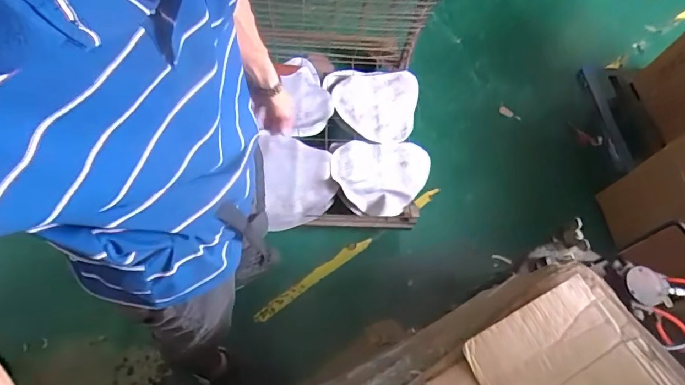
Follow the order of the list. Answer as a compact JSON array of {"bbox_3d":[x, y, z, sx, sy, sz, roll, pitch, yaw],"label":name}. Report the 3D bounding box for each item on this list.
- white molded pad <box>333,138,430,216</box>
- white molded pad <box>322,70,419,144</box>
[{"bbox_3d":[0.134,-0.054,1.492,0.340,0.053,0.281,1,64,-6],"label":"white molded pad"},{"bbox_3d":[0.099,-0.347,1.632,0.357,0.044,0.354,13,63,0],"label":"white molded pad"}]

